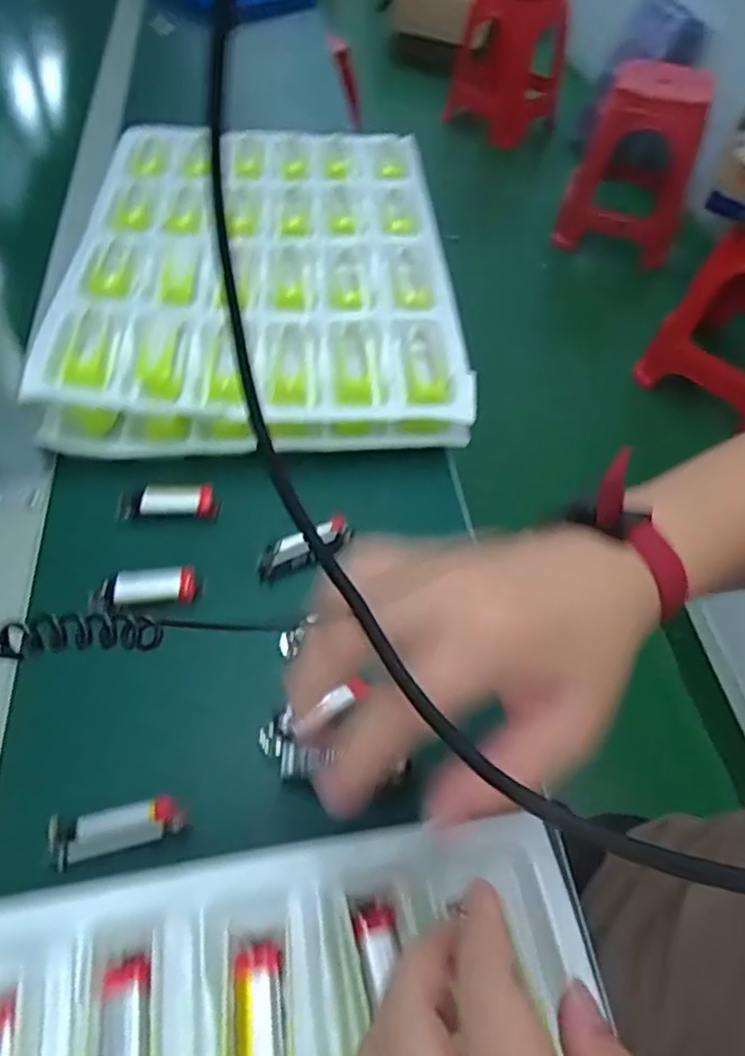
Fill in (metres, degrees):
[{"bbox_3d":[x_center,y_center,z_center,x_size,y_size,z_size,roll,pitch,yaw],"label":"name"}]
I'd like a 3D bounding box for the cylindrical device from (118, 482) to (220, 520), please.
[{"bbox_3d":[-0.140,-0.019,0.450,0.066,0.016,0.019,-1,52,-6],"label":"cylindrical device"}]

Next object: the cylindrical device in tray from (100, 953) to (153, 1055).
[{"bbox_3d":[-0.095,0.206,0.251,0.019,0.011,0.067,-8,53,-11],"label":"cylindrical device in tray"}]

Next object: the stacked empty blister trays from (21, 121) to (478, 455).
[{"bbox_3d":[-0.097,-0.248,0.593,0.315,0.048,0.443,-2,52,-6],"label":"stacked empty blister trays"}]

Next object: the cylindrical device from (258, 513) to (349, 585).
[{"bbox_3d":[-0.046,0.013,0.429,0.065,0.018,0.019,-20,56,-20],"label":"cylindrical device"}]

